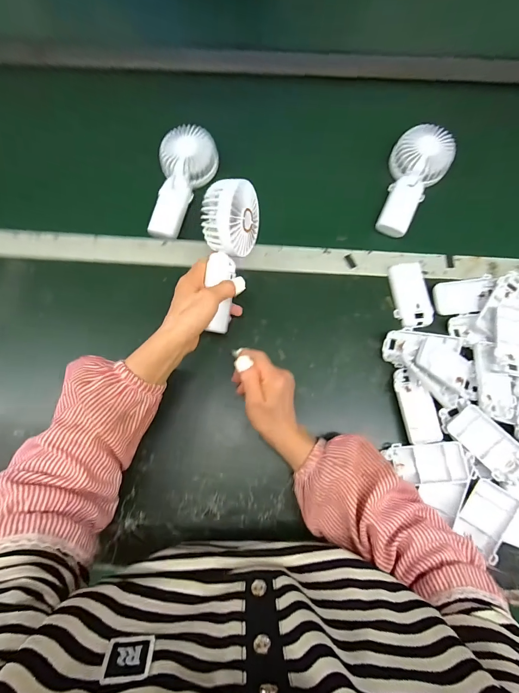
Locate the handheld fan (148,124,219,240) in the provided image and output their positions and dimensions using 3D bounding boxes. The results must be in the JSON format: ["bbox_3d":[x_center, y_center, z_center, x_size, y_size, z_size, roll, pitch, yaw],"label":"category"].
[{"bbox_3d":[-0.127,-0.255,0.507,0.079,0.034,0.176,18,88,5],"label":"handheld fan"}]

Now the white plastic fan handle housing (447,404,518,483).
[{"bbox_3d":[0.278,0.120,0.382,0.047,0.019,0.100,-39,78,-10],"label":"white plastic fan handle housing"}]

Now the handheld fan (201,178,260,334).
[{"bbox_3d":[-0.043,-0.107,0.400,0.059,0.074,0.174,10,102,3],"label":"handheld fan"}]

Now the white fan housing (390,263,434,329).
[{"bbox_3d":[0.213,-0.075,0.454,0.048,0.015,0.098,-2,74,0],"label":"white fan housing"}]

